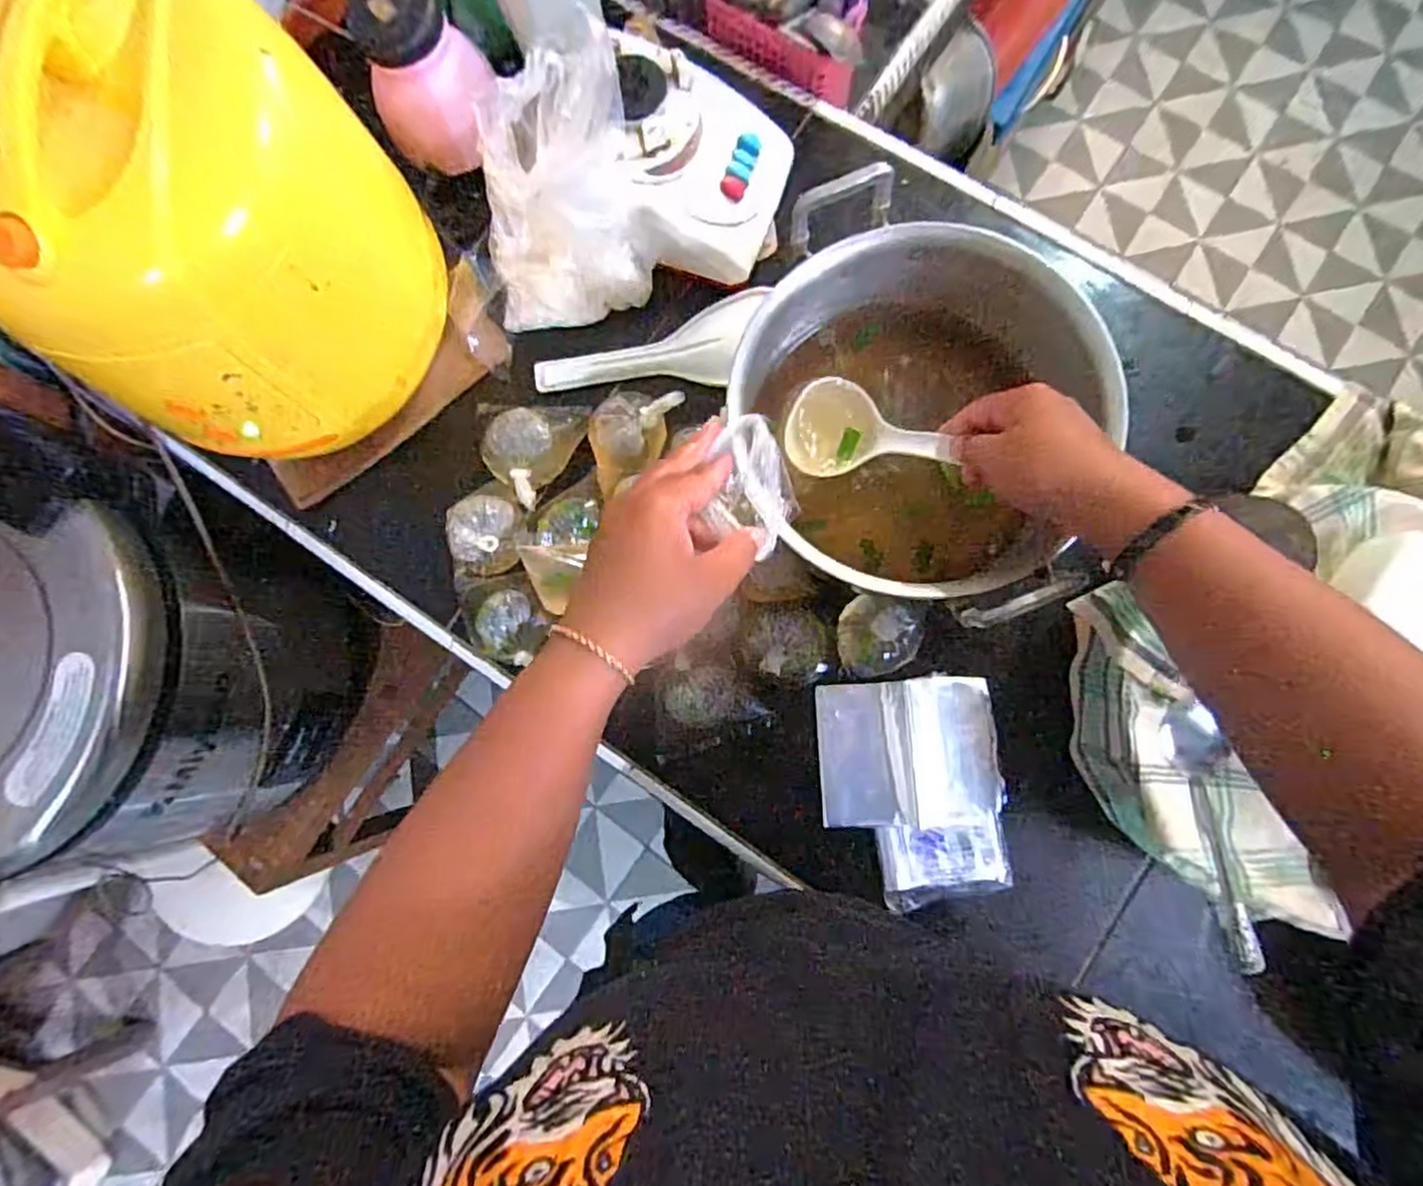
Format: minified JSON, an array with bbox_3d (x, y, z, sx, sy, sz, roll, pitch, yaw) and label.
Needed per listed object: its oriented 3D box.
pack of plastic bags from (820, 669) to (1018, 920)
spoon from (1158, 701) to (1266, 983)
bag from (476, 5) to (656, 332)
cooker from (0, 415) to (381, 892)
[{"bbox_3d":[0.168,0.162,0.565,0.143,0.025,0.178,-6,83,3],"label":"pack of plastic bags"},{"bbox_3d":[0.341,0.160,0.463,0.037,0.015,0.169,-3,71,3],"label":"spoon"},{"bbox_3d":[-0.130,-0.325,0.561,0.142,0.164,0.131,-11,82,2],"label":"bag"},{"bbox_3d":[-0.623,0.090,0.705,0.365,0.346,0.317,-25,82,0],"label":"cooker"}]

